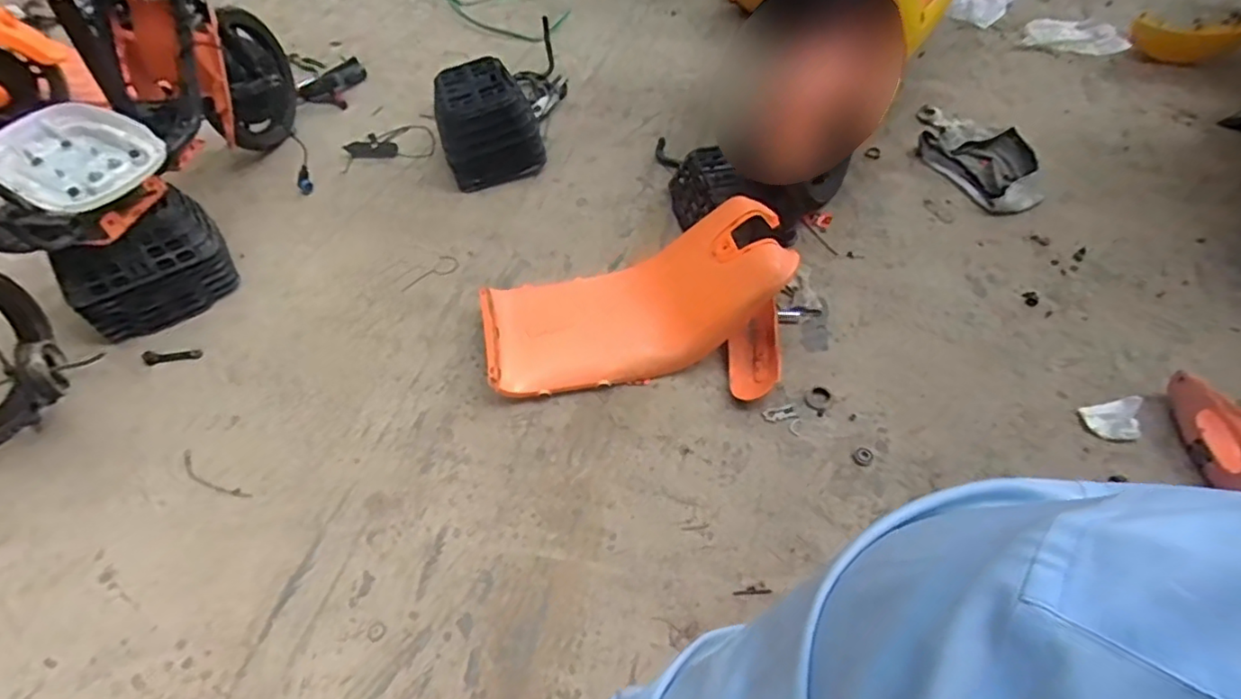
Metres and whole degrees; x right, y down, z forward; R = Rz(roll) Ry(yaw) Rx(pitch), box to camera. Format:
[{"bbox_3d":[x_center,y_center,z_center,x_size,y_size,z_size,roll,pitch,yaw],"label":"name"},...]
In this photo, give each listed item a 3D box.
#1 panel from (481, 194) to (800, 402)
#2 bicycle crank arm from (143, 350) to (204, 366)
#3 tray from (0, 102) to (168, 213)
[{"bbox_3d":[0.024,-0.096,1.290,0.639,0.220,0.332,-2,52,2],"label":"panel"},{"bbox_3d":[-1.016,0.016,1.394,0.120,0.018,0.033,-6,52,-1],"label":"bicycle crank arm"},{"bbox_3d":[-1.179,-0.429,1.313,0.352,0.062,0.261,31,63,13],"label":"tray"}]

